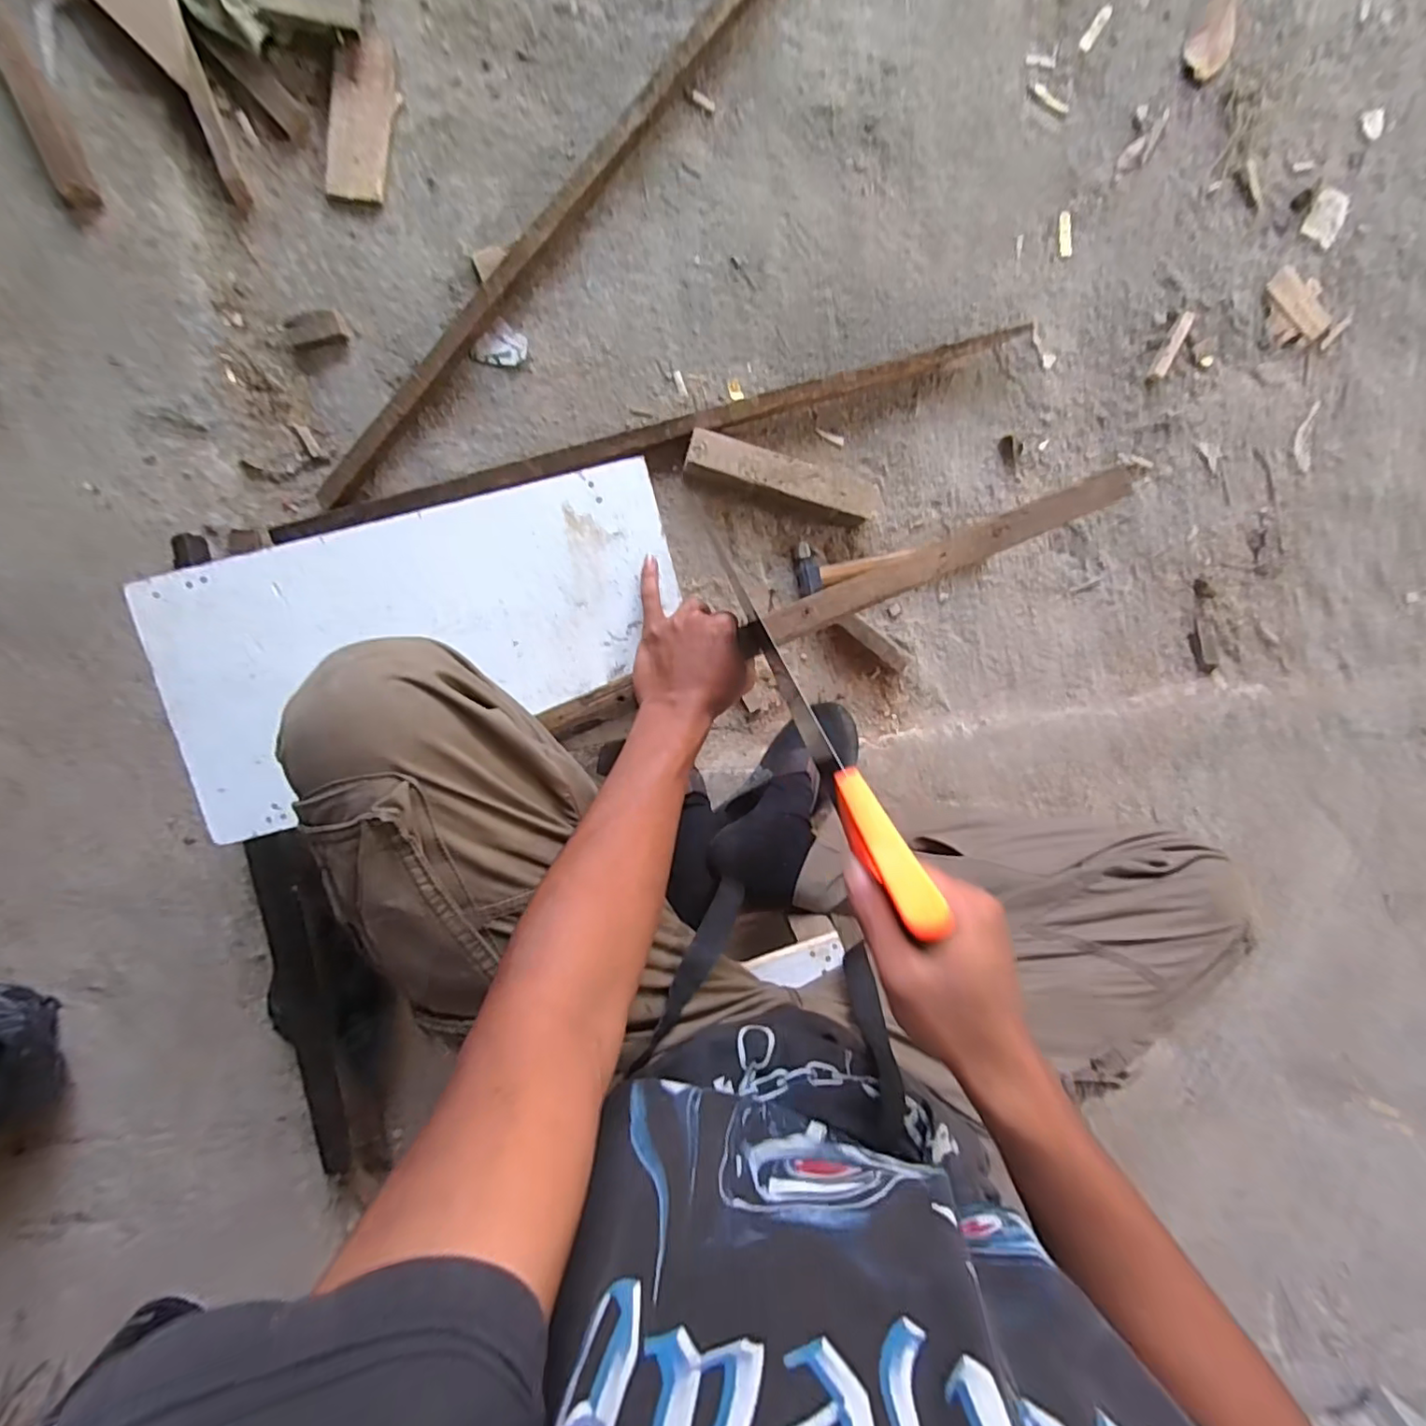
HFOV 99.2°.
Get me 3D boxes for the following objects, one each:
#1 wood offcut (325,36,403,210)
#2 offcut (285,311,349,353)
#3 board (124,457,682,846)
[{"bbox_3d":[-0.408,-0.690,0.706,0.069,0.015,0.174,12,94,-15],"label":"wood offcut"},{"bbox_3d":[-0.465,-0.451,0.716,0.061,0.022,0.030,-14,95,-3],"label":"offcut"},{"bbox_3d":[-0.238,-0.059,0.508,0.422,0.013,0.211,-16,95,-3],"label":"board"}]

